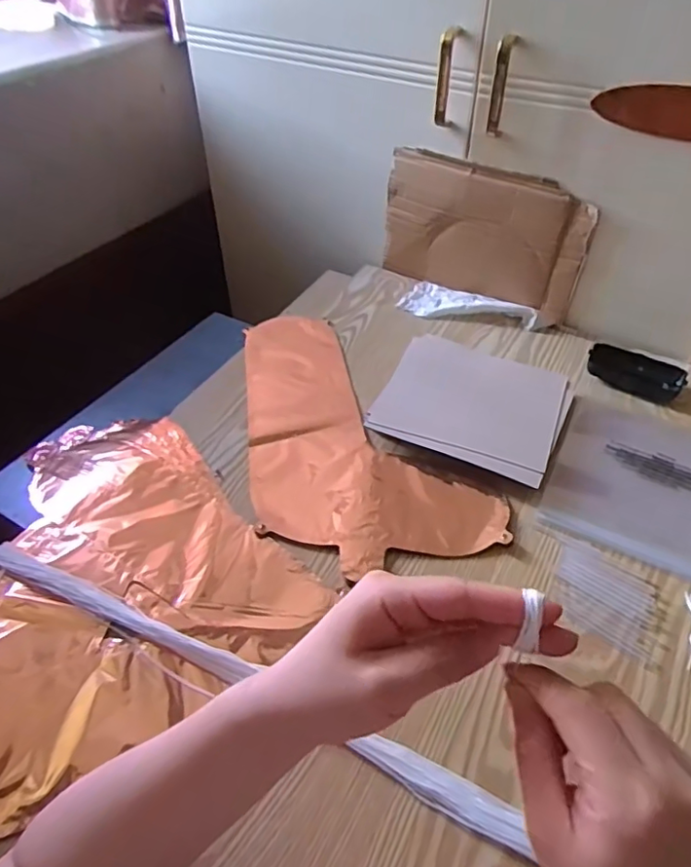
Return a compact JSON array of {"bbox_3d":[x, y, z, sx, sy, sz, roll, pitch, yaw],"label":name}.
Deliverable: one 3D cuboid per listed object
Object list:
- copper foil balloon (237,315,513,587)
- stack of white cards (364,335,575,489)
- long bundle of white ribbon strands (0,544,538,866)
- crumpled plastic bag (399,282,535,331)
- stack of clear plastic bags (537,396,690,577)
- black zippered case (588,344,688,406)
[{"bbox_3d":[-0.002,-0.015,0.662,0.224,0.009,0.386,-11,48,-11],"label":"copper foil balloon"},{"bbox_3d":[0.147,-0.037,0.673,0.198,0.024,0.169,22,50,19],"label":"stack of white cards"},{"bbox_3d":[0.042,0.238,0.407,0.803,0.020,0.035,21,50,19],"label":"long bundle of white ribbon strands"},{"bbox_3d":[0.169,-0.178,0.810,0.180,0.021,0.070,16,49,14],"label":"crumpled plastic bag"},{"bbox_3d":[0.324,0.051,0.605,0.201,0.010,0.203,22,50,19],"label":"stack of clear plastic bags"},{"bbox_3d":[0.347,-0.072,0.703,0.106,0.027,0.047,24,51,21],"label":"black zippered case"}]

